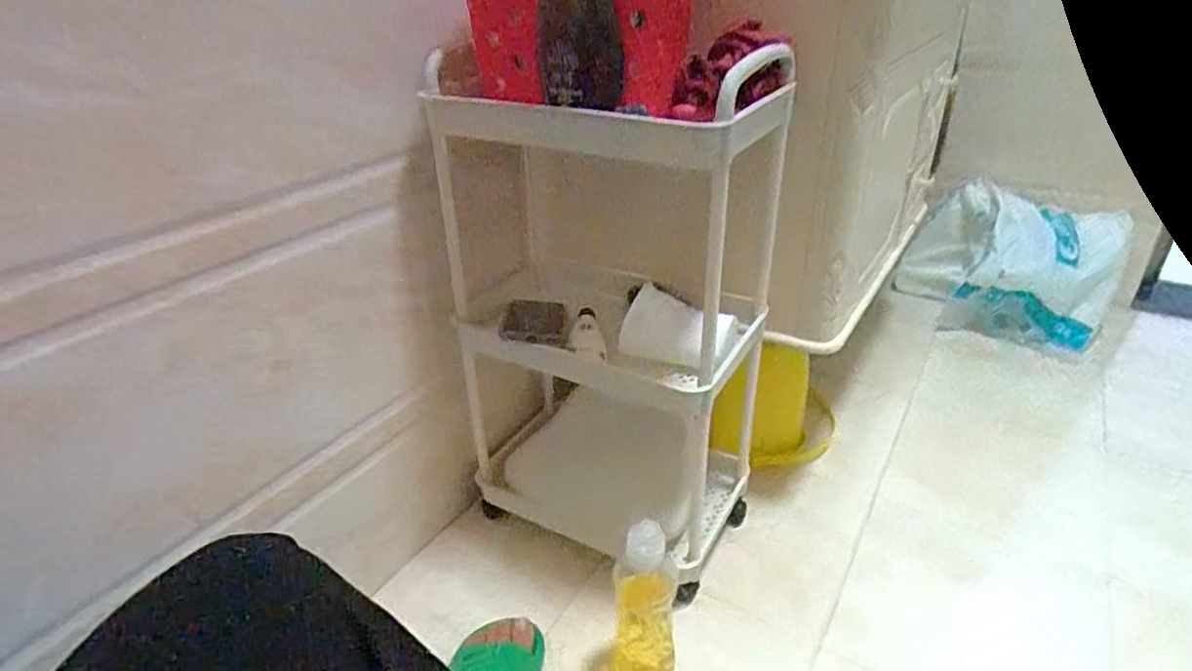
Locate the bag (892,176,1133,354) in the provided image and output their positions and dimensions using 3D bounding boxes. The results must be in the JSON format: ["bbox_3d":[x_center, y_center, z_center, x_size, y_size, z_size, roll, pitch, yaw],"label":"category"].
[{"bbox_3d":[0.890,-0.155,1.454,0.413,0.275,0.174,16,35,30],"label":"bag"}]

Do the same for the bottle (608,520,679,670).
[{"bbox_3d":[0.053,0.311,0.748,0.075,0.240,0.058,0,31,5],"label":"bottle"}]

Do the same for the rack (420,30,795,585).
[{"bbox_3d":[-0.003,-0.022,0.881,0.410,0.607,0.253,15,34,28],"label":"rack"}]

